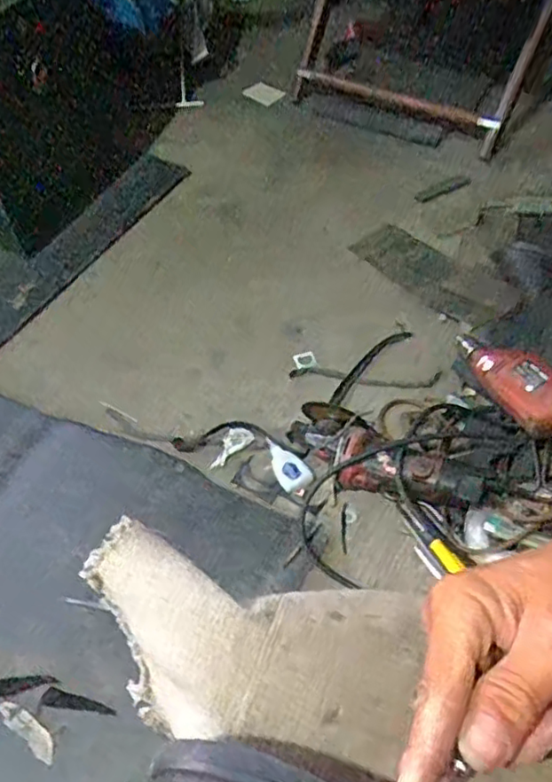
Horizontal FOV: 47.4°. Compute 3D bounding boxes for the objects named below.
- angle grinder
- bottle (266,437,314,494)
[{"bbox_3d":[0.144,0.095,0.863,0.278,0.075,0.089,16,55,15],"label":"angle grinder"},{"bbox_3d":[0.017,0.101,0.888,0.044,0.018,0.089,-22,55,-13],"label":"bottle"}]

